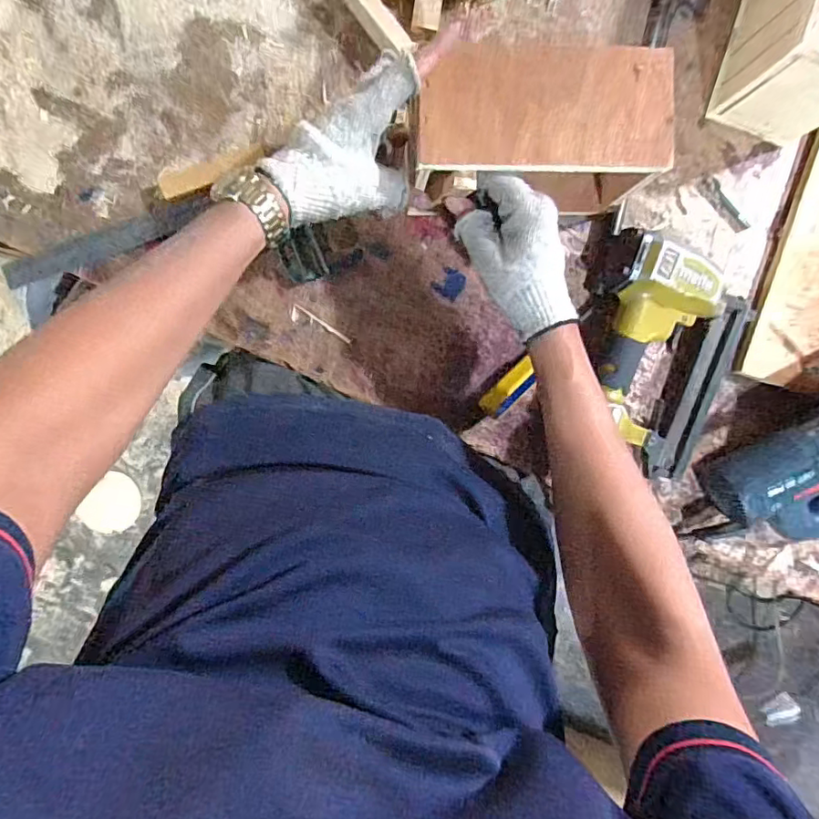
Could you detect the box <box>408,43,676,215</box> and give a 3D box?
[{"bbox_3d":[0.099,-0.223,0.451,0.192,0.118,0.098,-2,93,-5],"label":"box"}]

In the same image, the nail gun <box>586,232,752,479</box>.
[{"bbox_3d":[0.235,-0.048,0.499,0.170,0.053,0.180,27,91,-6],"label":"nail gun"}]

